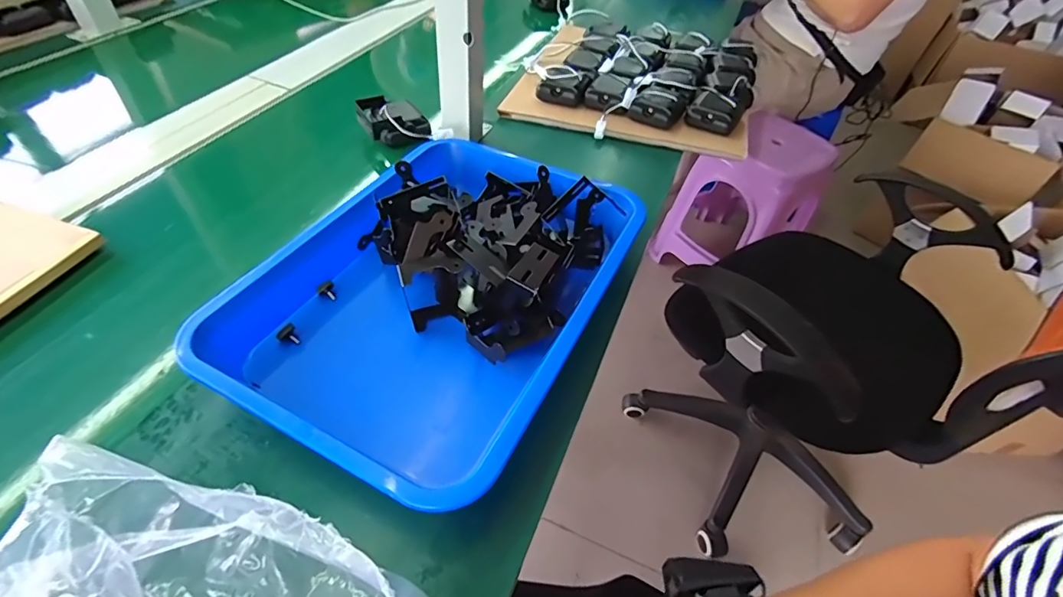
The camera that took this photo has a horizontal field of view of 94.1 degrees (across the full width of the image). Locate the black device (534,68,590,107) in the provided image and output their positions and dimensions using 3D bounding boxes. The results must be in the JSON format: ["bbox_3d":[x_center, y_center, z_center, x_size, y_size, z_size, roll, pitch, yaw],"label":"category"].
[{"bbox_3d":[0.046,-0.304,0.707,0.066,0.028,0.055,16,48,9],"label":"black device"}]

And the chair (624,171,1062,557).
[{"bbox_3d":[0.579,0.076,0.885,0.589,0.807,0.543,-32,58,-30],"label":"chair"}]

